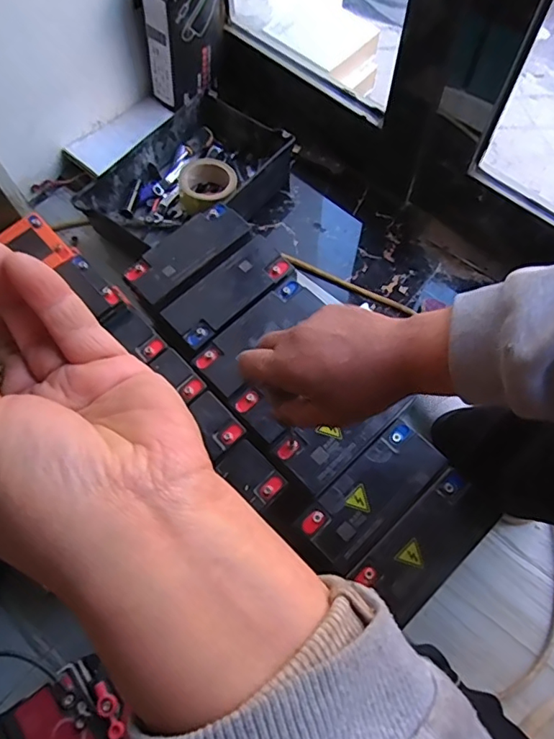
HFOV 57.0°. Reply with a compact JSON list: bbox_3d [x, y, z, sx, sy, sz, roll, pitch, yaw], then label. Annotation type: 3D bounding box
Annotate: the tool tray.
[{"bbox_3d":[-0.142,-0.310,0.874,0.235,0.082,0.326,38,74,15],"label":"tool tray"}]

